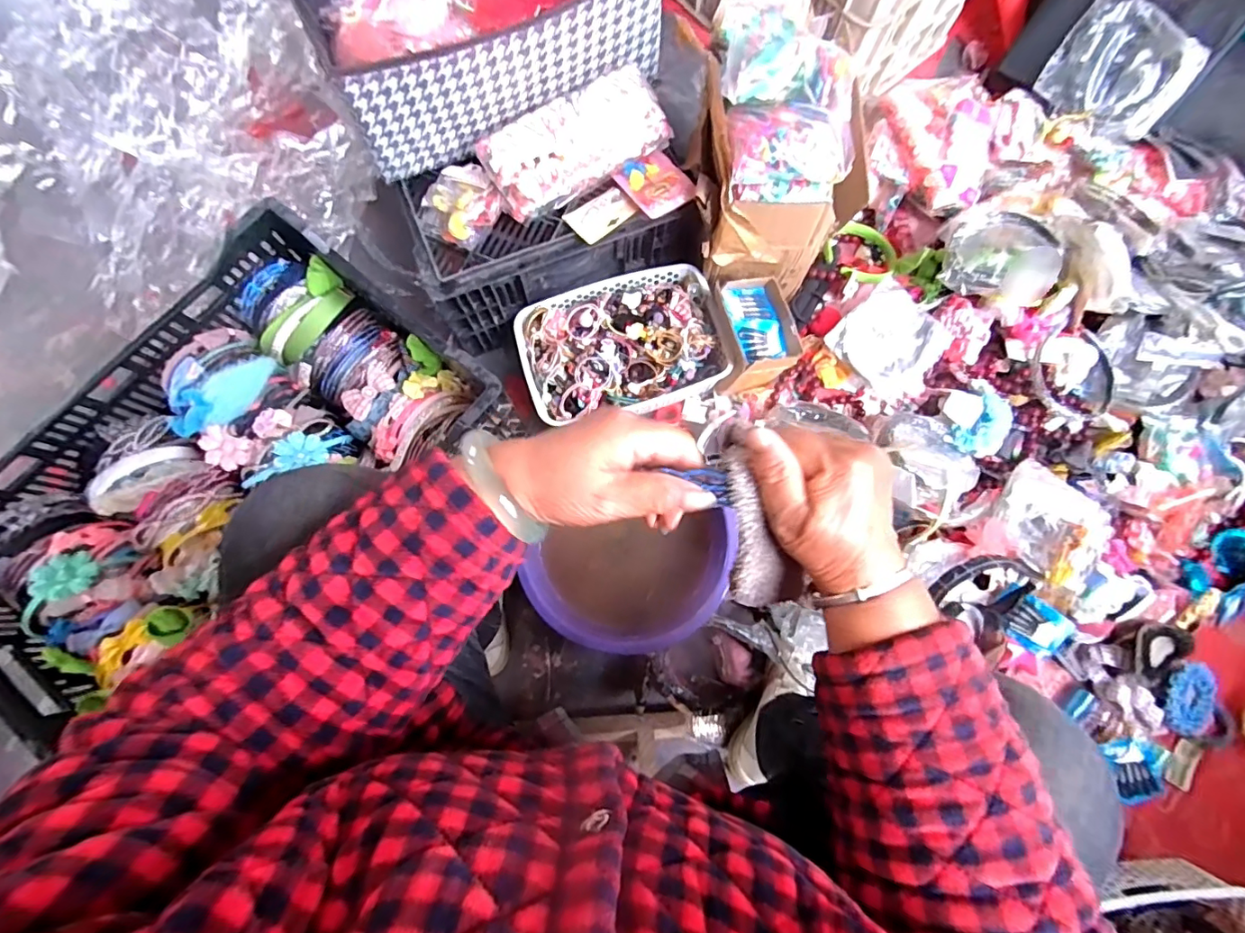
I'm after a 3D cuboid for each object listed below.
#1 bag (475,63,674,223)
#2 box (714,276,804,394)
[{"bbox_3d":[-0.061,-0.407,0.672,0.234,0.070,0.100,-30,79,-7],"label":"bag"},{"bbox_3d":[0.193,-0.197,0.786,0.112,0.091,0.143,-6,78,-2],"label":"box"}]

